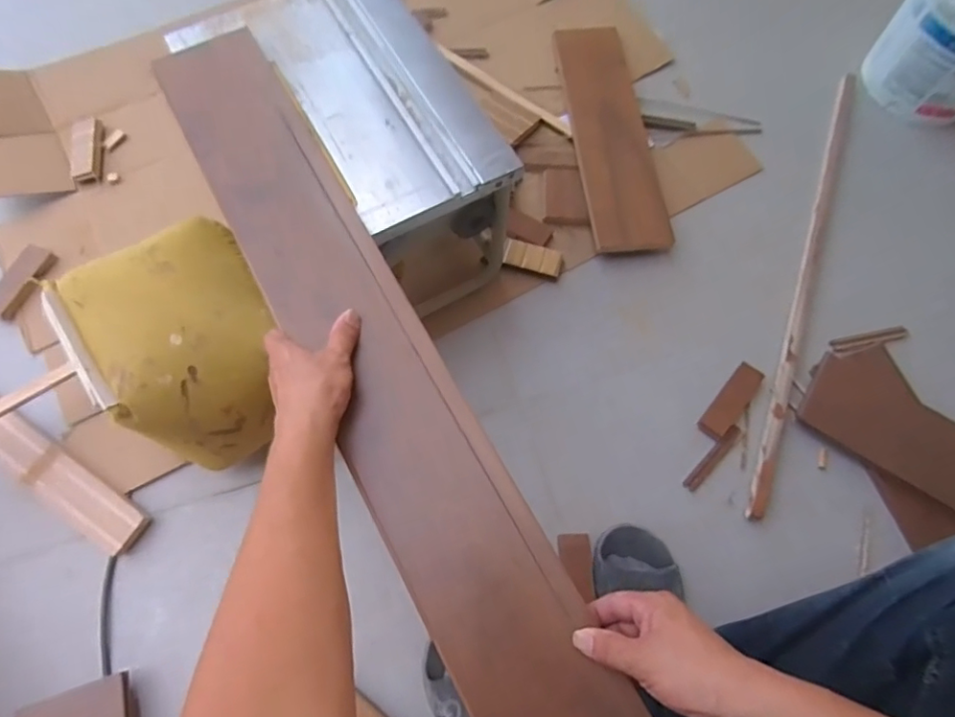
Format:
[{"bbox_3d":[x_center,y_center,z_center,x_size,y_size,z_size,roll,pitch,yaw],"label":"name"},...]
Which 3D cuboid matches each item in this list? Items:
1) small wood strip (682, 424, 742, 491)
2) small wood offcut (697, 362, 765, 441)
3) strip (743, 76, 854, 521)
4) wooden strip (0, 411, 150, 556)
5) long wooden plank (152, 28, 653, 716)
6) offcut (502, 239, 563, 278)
[{"bbox_3d":[0.348,0.143,0.818,0.020,0.011,0.124,43,75,14],"label":"small wood strip"},{"bbox_3d":[0.384,0.066,0.841,0.044,0.012,0.131,38,74,13],"label":"small wood offcut"},{"bbox_3d":[0.547,-0.160,0.915,0.024,0.014,0.865,21,71,8],"label":"strip"},{"bbox_3d":[-0.659,0.128,0.806,0.460,0.034,0.074,33,73,12],"label":"wooden strip"},{"bbox_3d":[-0.112,-0.012,0.560,0.134,0.016,0.895,-27,72,-10],"label":"long wooden plank"},{"bbox_3d":[0.090,-0.165,0.913,0.096,0.012,0.046,16,70,6],"label":"offcut"}]

